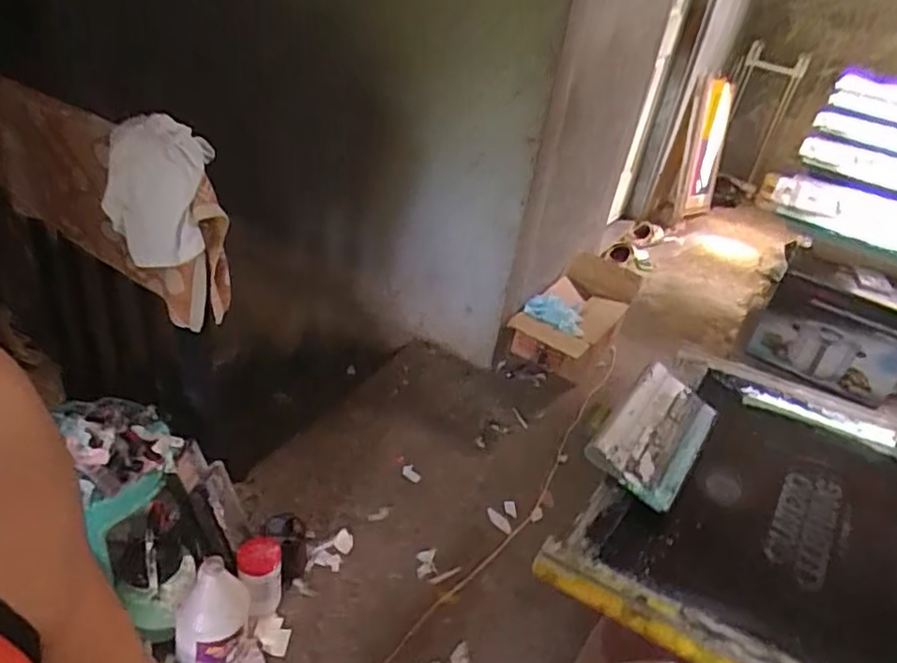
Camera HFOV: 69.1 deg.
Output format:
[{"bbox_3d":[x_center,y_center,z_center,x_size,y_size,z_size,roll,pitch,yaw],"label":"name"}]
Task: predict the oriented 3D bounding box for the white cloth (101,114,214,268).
[{"bbox_3d":[-0.519,-0.249,1.175,0.160,0.240,0.120,1,35,-12],"label":"white cloth"}]

